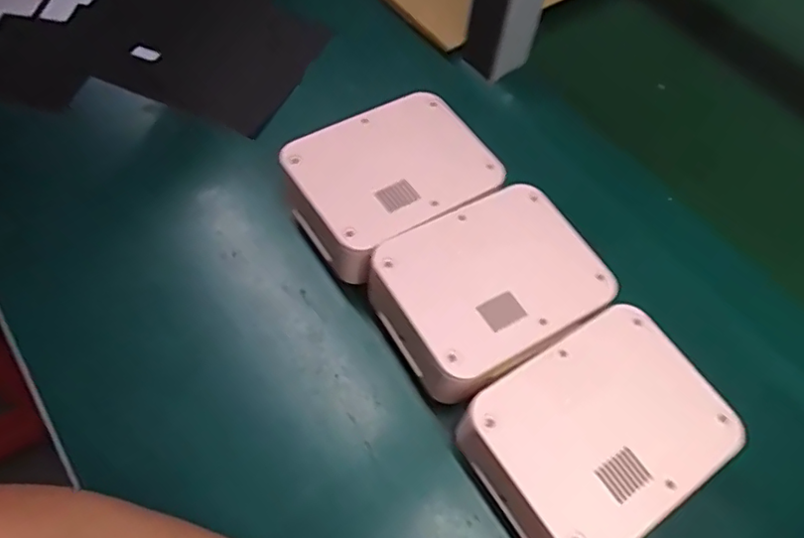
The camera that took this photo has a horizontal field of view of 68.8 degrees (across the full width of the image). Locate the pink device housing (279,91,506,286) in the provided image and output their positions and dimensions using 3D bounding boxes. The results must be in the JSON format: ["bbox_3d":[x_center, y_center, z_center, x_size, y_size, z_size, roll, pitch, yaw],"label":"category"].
[{"bbox_3d":[-0.006,-0.055,0.412,0.130,0.066,0.097,-29,66,-19],"label":"pink device housing"}]

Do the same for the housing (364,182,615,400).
[{"bbox_3d":[0.054,0.010,0.363,0.130,0.038,0.102,-29,66,-19],"label":"housing"}]

